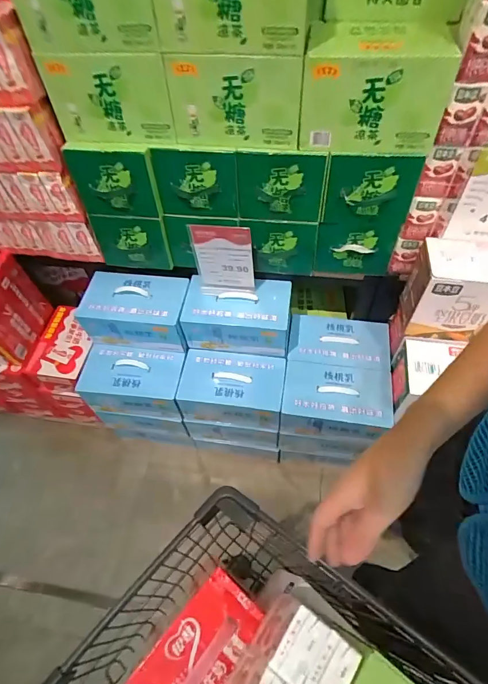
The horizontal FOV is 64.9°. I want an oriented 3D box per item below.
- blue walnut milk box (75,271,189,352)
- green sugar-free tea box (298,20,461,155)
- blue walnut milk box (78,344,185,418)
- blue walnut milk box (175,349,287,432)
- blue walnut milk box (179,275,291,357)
[{"bbox_3d":[-0.302,-0.088,1.099,0.269,0.162,0.165,2,55,4],"label":"blue walnut milk box"},{"bbox_3d":[0.240,-0.496,0.737,0.247,0.160,0.188,5,56,6],"label":"green sugar-free tea box"},{"bbox_3d":[-0.314,0.119,1.133,0.276,0.144,0.153,5,56,6],"label":"blue walnut milk box"},{"bbox_3d":[-0.031,0.139,1.117,0.278,0.146,0.164,5,56,6],"label":"blue walnut milk box"},{"bbox_3d":[-0.017,-0.070,1.087,0.277,0.151,0.166,3,56,4],"label":"blue walnut milk box"}]

